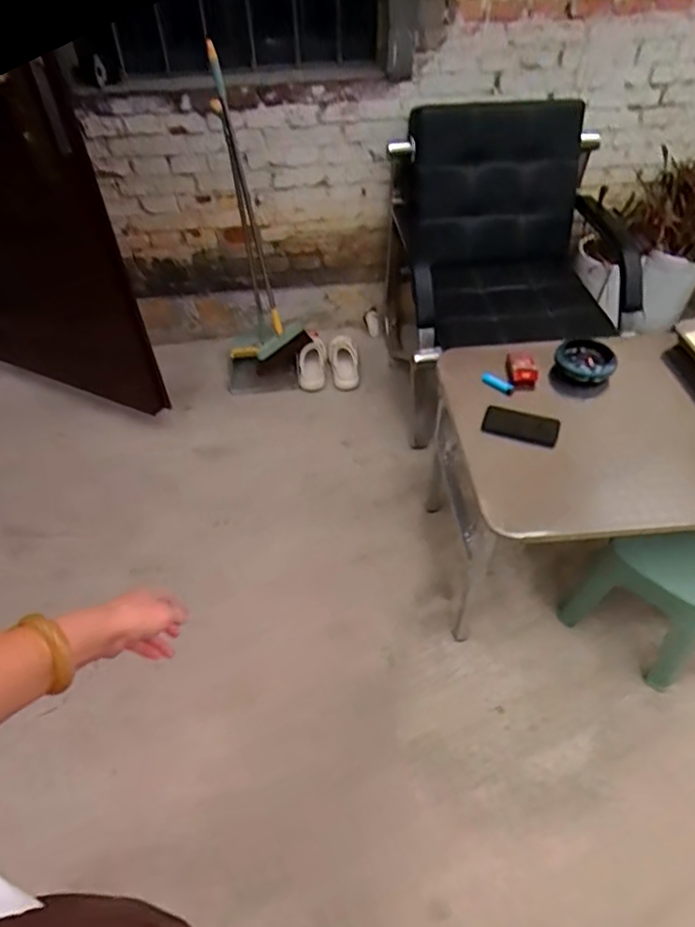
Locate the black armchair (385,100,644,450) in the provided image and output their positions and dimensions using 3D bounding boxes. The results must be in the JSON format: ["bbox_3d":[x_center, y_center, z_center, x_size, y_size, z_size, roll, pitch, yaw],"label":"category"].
[{"bbox_3d":[0.482,-0.601,1.739,0.682,0.735,0.563,-10,48,-8],"label":"black armchair"}]

